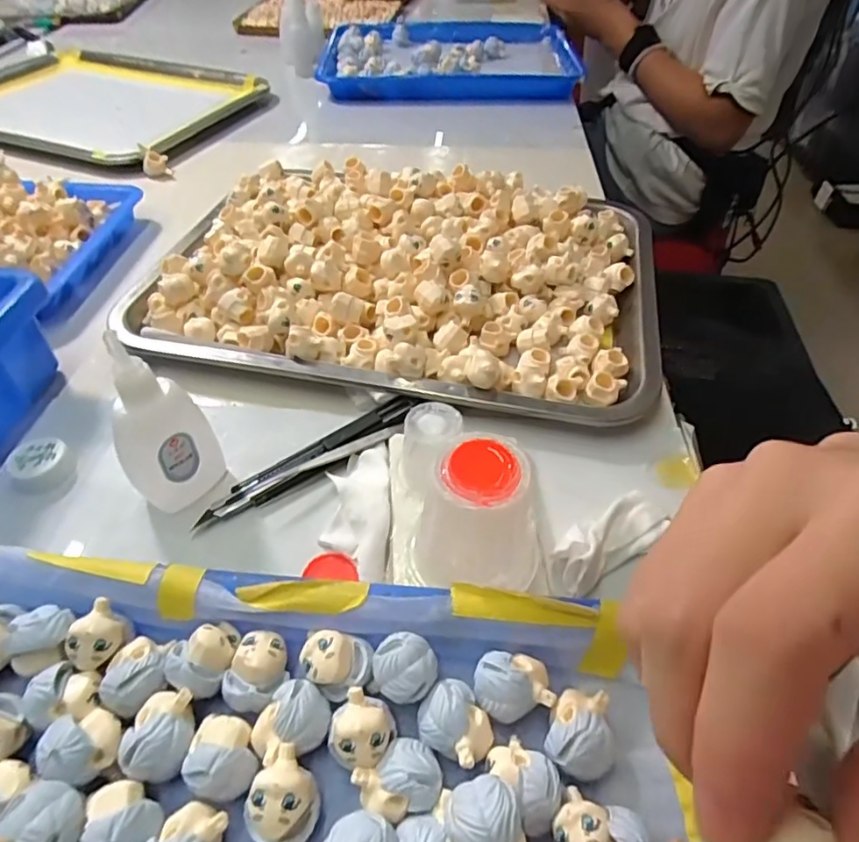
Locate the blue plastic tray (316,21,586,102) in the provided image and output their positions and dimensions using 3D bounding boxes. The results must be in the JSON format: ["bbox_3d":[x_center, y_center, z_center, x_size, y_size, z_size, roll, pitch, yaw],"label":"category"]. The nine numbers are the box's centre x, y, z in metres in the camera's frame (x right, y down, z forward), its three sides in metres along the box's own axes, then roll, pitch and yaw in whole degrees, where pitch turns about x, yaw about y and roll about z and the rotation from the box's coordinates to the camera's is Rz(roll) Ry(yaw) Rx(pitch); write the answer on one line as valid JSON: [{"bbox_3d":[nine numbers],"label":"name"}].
[{"bbox_3d":[0.027,-0.487,0.768,0.330,0.035,0.248,0,47,-1],"label":"blue plastic tray"}]

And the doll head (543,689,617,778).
[{"bbox_3d":[0.054,0.112,0.205,0.022,0.016,0.028,16,49,14],"label":"doll head"}]

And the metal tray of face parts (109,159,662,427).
[{"bbox_3d":[-0.015,-0.114,0.411,0.346,0.043,0.251,9,48,8],"label":"metal tray of face parts"}]

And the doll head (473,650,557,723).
[{"bbox_3d":[0.032,0.100,0.216,0.029,0.016,0.022,1,47,1],"label":"doll head"}]

